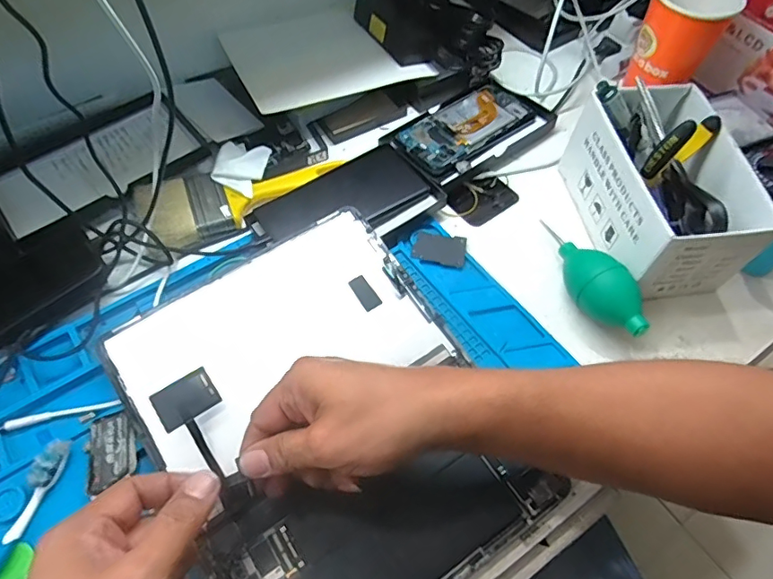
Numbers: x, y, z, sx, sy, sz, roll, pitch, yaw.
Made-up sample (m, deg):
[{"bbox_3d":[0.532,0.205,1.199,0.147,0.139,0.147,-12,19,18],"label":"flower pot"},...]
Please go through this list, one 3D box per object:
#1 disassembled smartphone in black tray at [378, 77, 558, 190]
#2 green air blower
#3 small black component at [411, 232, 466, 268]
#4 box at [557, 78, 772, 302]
[{"bbox_3d":[0.088,-0.176,0.568,0.174,0.024,0.103,-35,64,-21],"label":"disassembled smartphone in black tray"},{"bbox_3d":[0.176,-0.011,0.446,0.045,0.046,0.129,-26,62,-16],"label":"green air blower"},{"bbox_3d":[0.050,-0.039,0.484,0.049,0.004,0.034,8,58,4],"label":"small black component"},{"bbox_3d":[0.250,-0.093,0.463,0.108,0.090,0.178,-6,58,-5],"label":"box"}]

